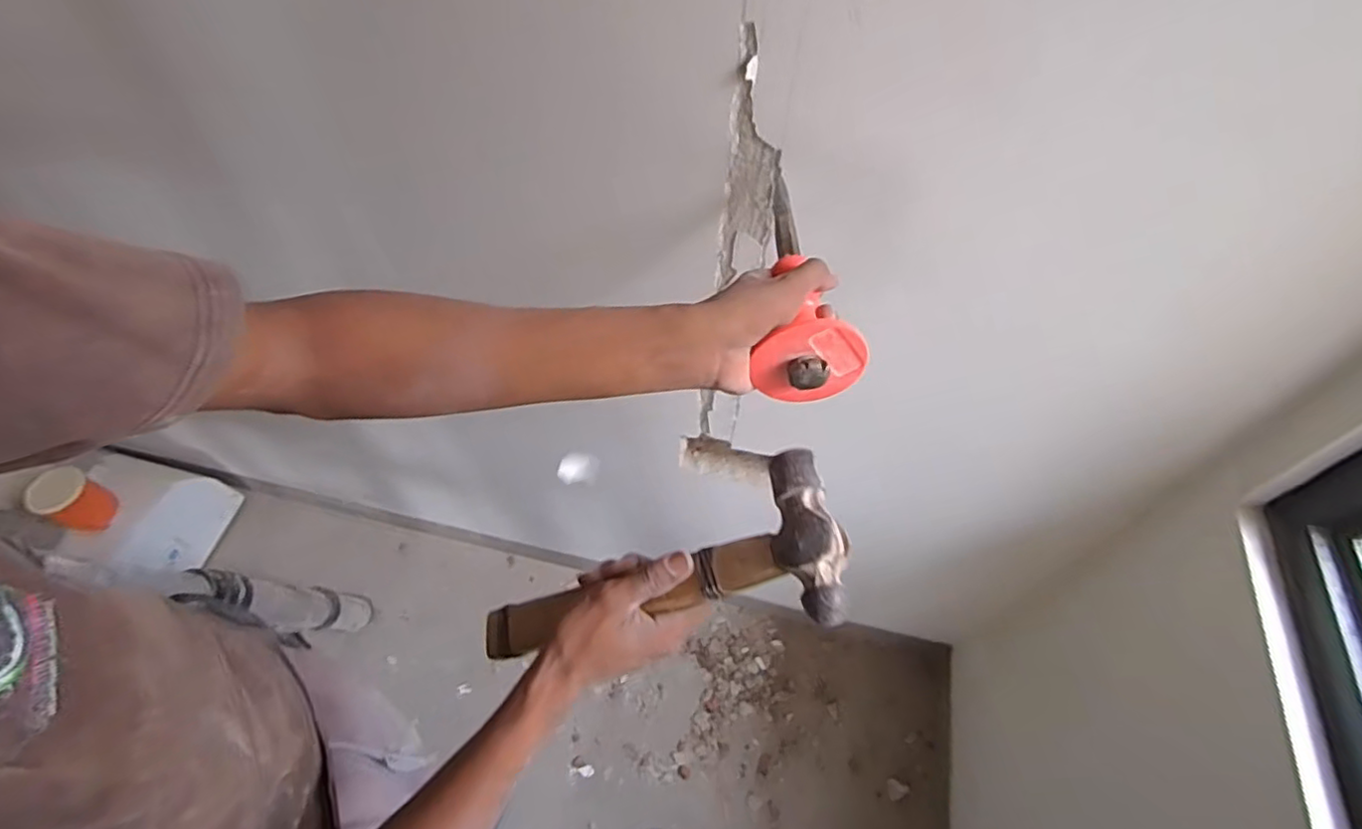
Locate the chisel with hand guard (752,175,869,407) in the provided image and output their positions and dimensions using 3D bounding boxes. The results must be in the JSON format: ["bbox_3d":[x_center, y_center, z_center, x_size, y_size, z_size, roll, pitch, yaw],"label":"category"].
[{"bbox_3d":[0.081,-0.105,0.483,0.074,0.081,0.201,-1,51,-2],"label":"chisel with hand guard"}]

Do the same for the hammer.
[{"bbox_3d":[-0.028,0.122,0.461,0.297,0.027,0.107,-23,55,24],"label":"hammer"}]

